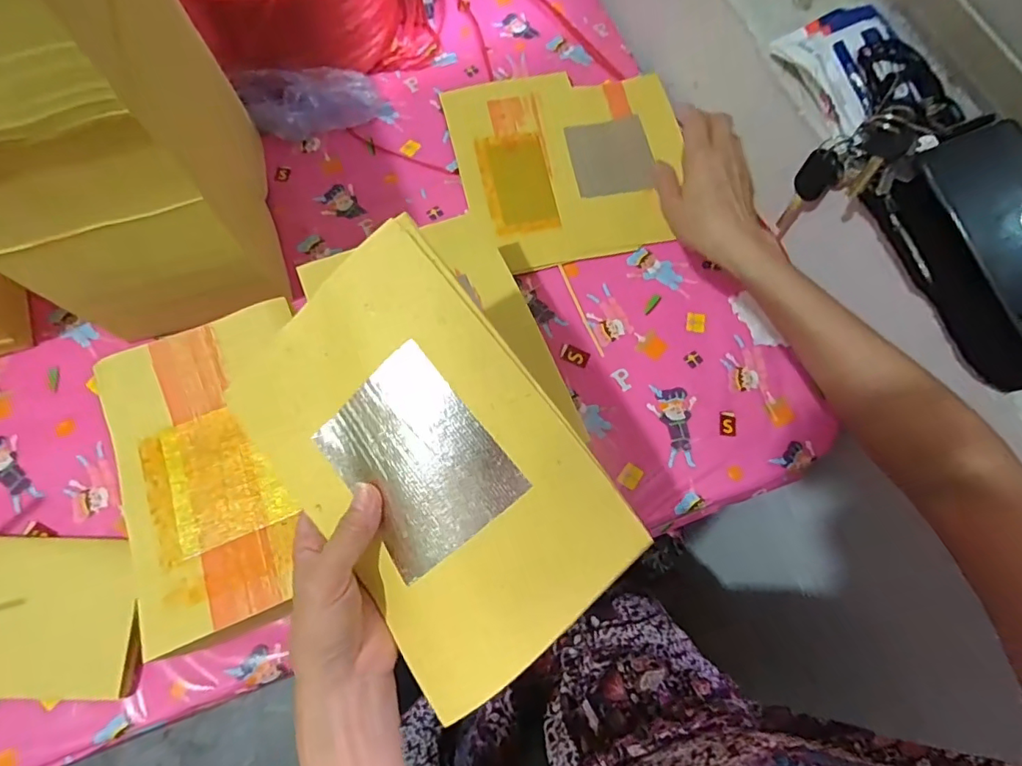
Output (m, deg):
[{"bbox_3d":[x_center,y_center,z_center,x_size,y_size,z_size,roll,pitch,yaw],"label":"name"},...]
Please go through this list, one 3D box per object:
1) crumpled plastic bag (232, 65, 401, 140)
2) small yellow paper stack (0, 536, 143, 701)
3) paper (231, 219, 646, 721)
[{"bbox_3d":[-0.217,-0.316,0.589,0.155,0.049,0.059,-14,72,-6],"label":"crumpled plastic bag"},{"bbox_3d":[-0.374,0.184,0.418,0.157,0.022,0.116,1,71,-1],"label":"small yellow paper stack"},{"bbox_3d":[-0.044,0.047,0.294,0.154,0.024,0.224,-39,88,6],"label":"paper"}]

